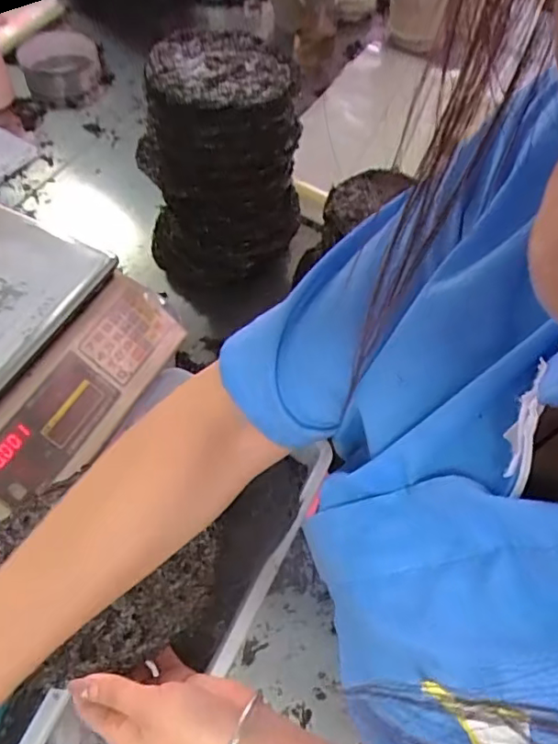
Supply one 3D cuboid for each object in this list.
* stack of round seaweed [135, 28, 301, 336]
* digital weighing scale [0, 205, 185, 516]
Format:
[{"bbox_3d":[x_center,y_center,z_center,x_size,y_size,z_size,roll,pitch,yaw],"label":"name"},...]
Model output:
[{"bbox_3d":[-0.083,-0.295,0.951,0.222,0.406,0.173,-35,67,-21],"label":"stack of round seaweed"},{"bbox_3d":[-0.327,-0.041,0.714,0.309,0.105,0.357,25,62,11],"label":"digital weighing scale"}]

